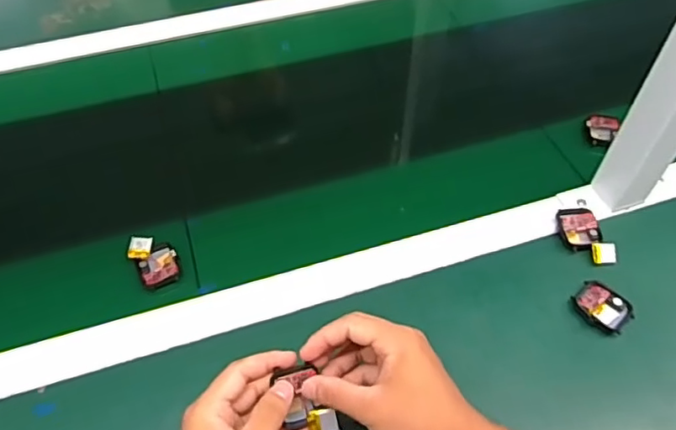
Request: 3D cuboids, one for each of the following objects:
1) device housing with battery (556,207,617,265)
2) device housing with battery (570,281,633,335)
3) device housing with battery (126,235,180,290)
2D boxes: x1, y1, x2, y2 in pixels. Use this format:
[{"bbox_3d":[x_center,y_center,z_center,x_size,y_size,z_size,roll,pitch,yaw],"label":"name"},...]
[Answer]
[{"bbox_3d":[0.236,0.020,0.551,0.038,0.012,0.065,-10,53,-8],"label":"device housing with battery"},{"bbox_3d":[0.235,0.081,0.507,0.036,0.010,0.048,-36,61,-25],"label":"device housing with battery"},{"bbox_3d":[-0.173,0.042,0.538,0.037,0.015,0.056,-28,58,-20],"label":"device housing with battery"}]

